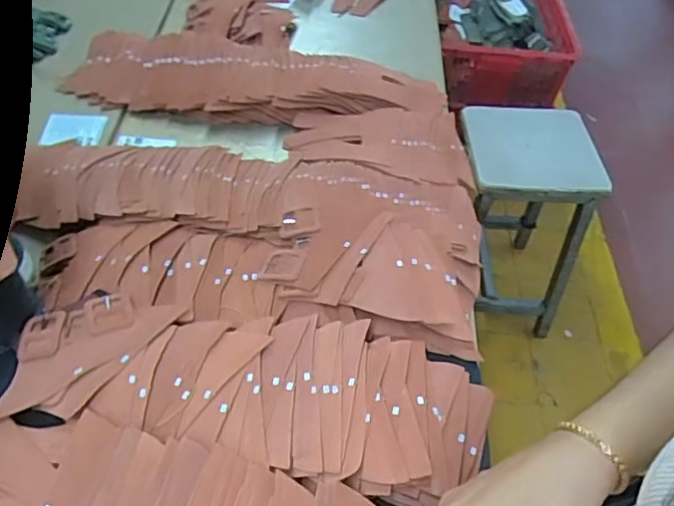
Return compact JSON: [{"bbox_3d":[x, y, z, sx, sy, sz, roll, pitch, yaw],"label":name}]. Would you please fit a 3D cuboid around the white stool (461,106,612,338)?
[{"bbox_3d":[0.439,-0.068,1.443,0.288,0.498,0.312,3,51,-4],"label":"white stool"}]

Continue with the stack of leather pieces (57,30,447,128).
[{"bbox_3d":[-0.127,-0.287,0.941,0.609,0.049,0.180,3,51,-4],"label":"stack of leather pieces"}]

